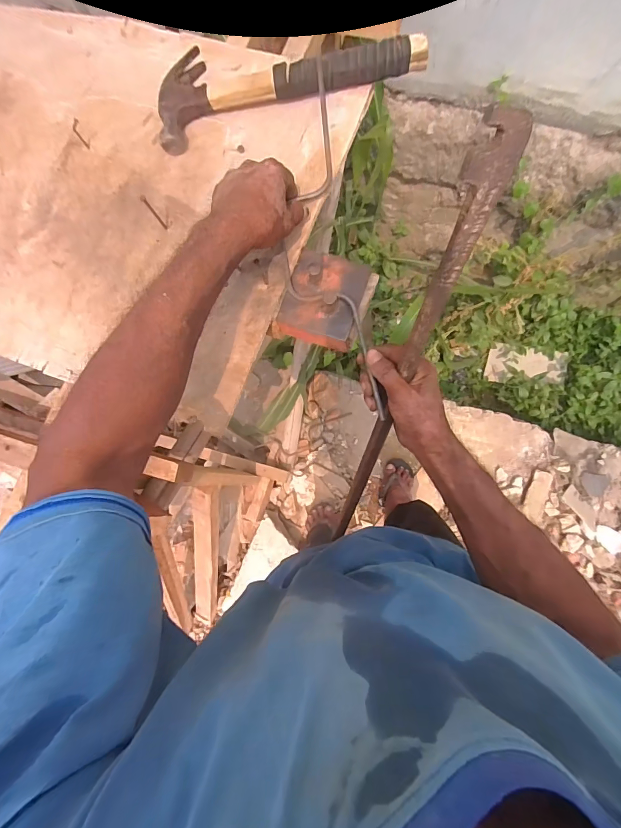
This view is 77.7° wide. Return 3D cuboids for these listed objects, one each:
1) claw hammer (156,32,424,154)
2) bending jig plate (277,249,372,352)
[{"bbox_3d":[-0.037,-0.436,0.484,0.337,0.041,0.129,-13,82,4],"label":"claw hammer"},{"bbox_3d":[0.015,-0.138,0.462,0.091,0.044,0.109,17,85,8],"label":"bending jig plate"}]

